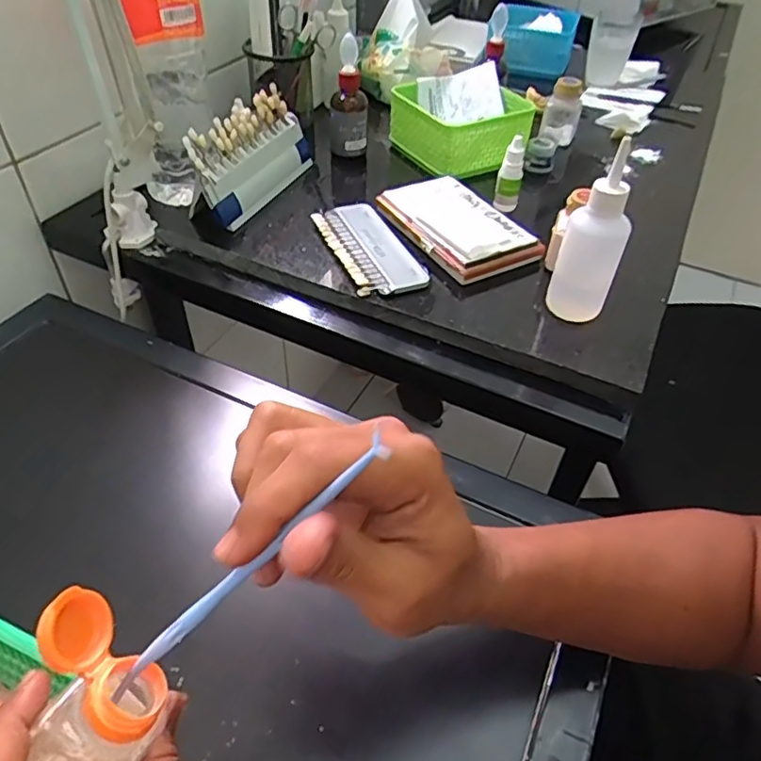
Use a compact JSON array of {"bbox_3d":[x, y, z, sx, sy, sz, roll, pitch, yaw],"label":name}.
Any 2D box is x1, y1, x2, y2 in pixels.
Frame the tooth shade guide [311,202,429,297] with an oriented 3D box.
[{"bbox_3d":[-0.012,-0.126,0.563,0.066,0.010,0.148,-15,48,-18],"label":"tooth shade guide"}]

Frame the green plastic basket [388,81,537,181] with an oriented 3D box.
[{"bbox_3d":[0.098,-0.296,0.701,0.139,0.063,0.132,-16,48,-18],"label":"green plastic basket"}]

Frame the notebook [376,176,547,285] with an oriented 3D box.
[{"bbox_3d":[0.076,-0.154,0.580,0.091,0.027,0.149,-21,50,-22],"label":"notebook"}]

